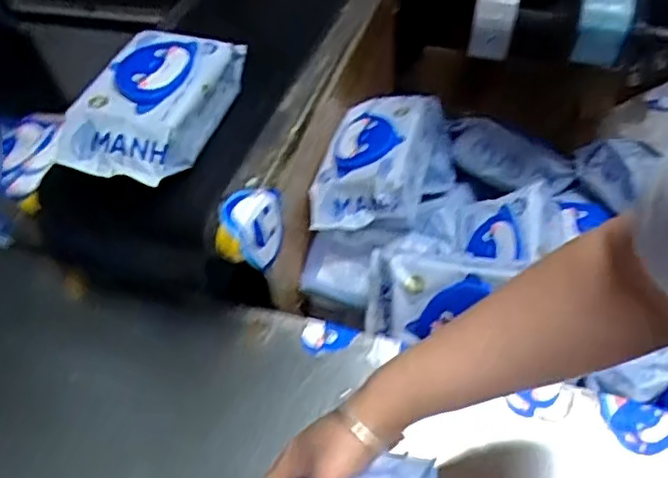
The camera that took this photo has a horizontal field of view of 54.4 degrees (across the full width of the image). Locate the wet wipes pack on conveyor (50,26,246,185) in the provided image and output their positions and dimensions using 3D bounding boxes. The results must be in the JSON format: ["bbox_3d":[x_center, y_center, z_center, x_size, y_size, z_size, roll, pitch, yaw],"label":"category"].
[{"bbox_3d":[-0.193,-0.151,0.692,0.128,0.074,0.244,9,51,9],"label":"wet wipes pack on conveyor"}]

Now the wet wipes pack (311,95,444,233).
[{"bbox_3d":[0.055,-0.101,0.804,0.123,0.064,0.218,13,52,11],"label":"wet wipes pack"}]

